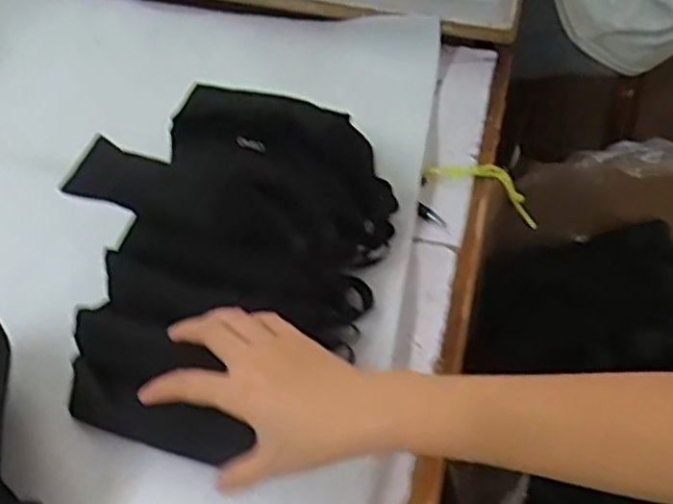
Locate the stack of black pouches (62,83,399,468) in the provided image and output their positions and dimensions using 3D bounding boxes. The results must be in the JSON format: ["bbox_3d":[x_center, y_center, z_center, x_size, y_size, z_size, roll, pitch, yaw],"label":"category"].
[{"bbox_3d":[-0.086,-0.017,0.576,0.233,0.112,0.341,14,50,10],"label":"stack of black pouches"}]

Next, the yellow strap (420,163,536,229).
[{"bbox_3d":[0.174,-0.067,0.763,0.175,0.052,0.022,23,39,-35],"label":"yellow strap"}]

